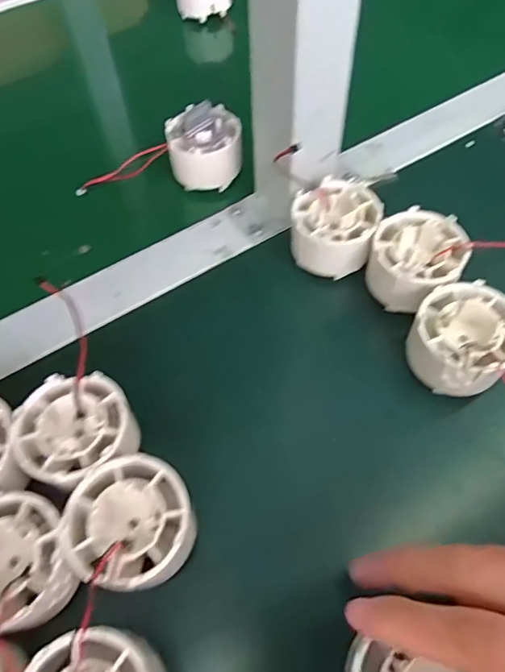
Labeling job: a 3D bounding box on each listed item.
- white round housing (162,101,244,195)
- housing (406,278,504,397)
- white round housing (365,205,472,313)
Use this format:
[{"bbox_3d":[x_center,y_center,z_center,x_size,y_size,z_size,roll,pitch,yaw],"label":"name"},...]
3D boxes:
[{"bbox_3d":[-0.034,-0.137,0.360,0.052,0.042,0.052,-1,59,2],"label":"white round housing"},{"bbox_3d":[0.111,0.003,0.261,0.050,0.035,0.054,-1,59,2],"label":"housing"},{"bbox_3d":[0.095,-0.043,0.289,0.054,0.034,0.050,-1,59,2],"label":"white round housing"}]

